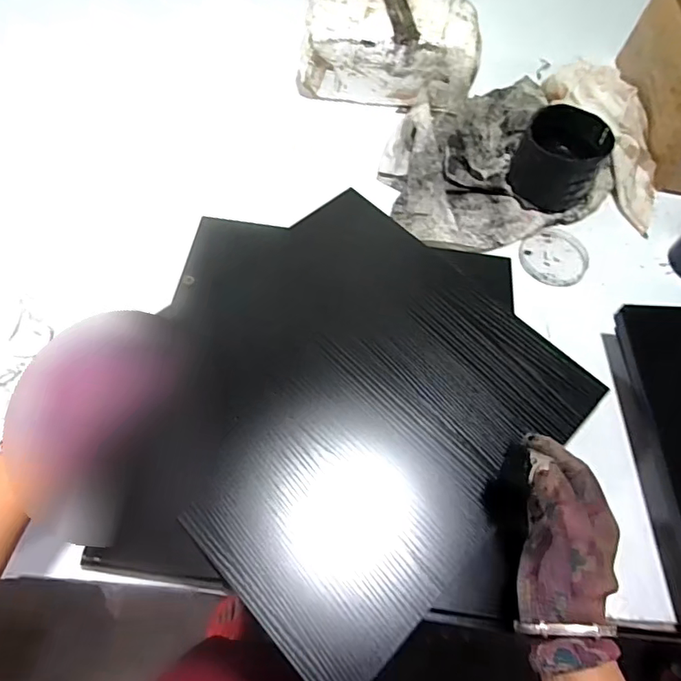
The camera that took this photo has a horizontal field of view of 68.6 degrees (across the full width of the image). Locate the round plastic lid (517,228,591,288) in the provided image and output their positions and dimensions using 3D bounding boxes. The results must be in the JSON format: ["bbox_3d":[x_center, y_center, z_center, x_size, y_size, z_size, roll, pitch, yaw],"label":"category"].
[{"bbox_3d":[0.266,-0.104,0.623,0.081,0.007,0.081,1,61,-2],"label":"round plastic lid"}]

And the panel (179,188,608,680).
[{"bbox_3d":[0.015,0.051,0.486,0.374,0.027,0.345,-40,70,-22],"label":"panel"}]

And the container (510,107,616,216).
[{"bbox_3d":[0.279,-0.234,0.645,0.096,0.083,0.112,27,63,12],"label":"container"}]

